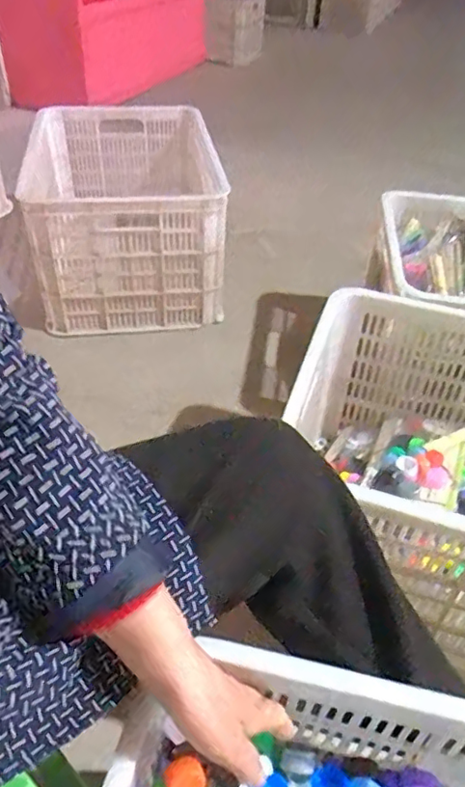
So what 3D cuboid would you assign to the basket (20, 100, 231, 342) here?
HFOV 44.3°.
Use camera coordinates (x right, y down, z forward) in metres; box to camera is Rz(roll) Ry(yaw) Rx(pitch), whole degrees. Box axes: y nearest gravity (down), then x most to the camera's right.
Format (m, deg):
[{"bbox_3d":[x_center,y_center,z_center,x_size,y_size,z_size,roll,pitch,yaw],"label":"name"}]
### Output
[{"bbox_3d":[-0.257,-0.432,1.390,0.411,0.327,0.561,-6,41,-10],"label":"basket"}]

